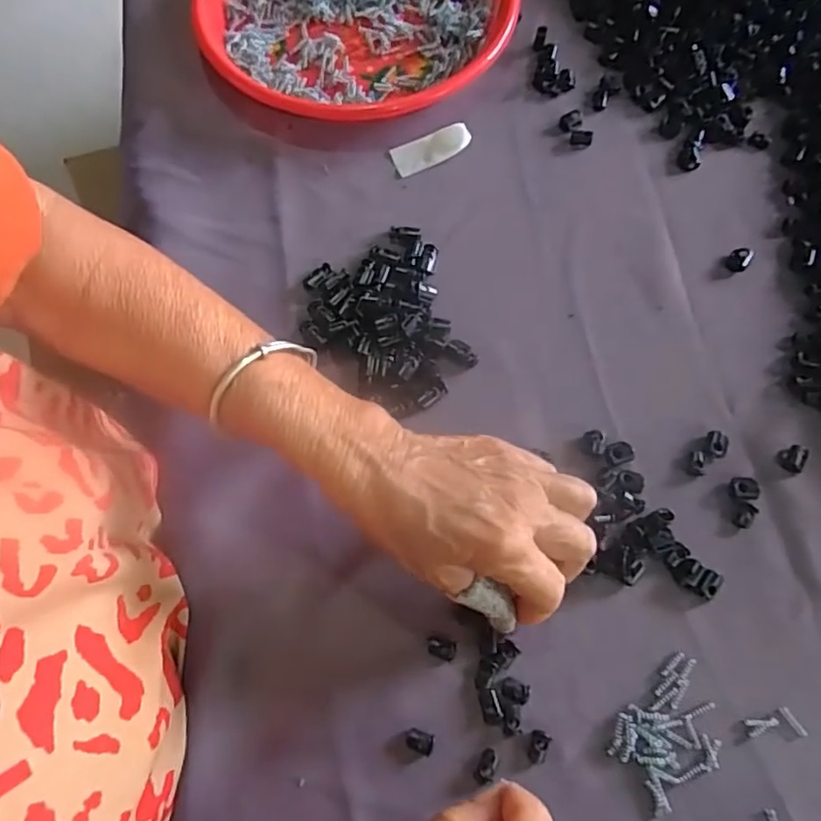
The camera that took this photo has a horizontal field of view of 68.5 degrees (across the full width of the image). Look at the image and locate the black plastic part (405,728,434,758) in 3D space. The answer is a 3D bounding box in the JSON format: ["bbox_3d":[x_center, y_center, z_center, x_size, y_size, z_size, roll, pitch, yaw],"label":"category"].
[{"bbox_3d":[0.005,0.166,0.302,0.014,0.004,0.010,20,73,9],"label":"black plastic part"}]

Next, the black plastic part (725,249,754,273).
[{"bbox_3d":[0.216,-0.098,0.394,0.014,0.010,0.016,35,75,13],"label":"black plastic part"}]

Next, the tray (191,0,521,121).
[{"bbox_3d":[-0.040,-0.313,0.467,0.233,0.028,0.224,13,71,5],"label":"tray"}]

